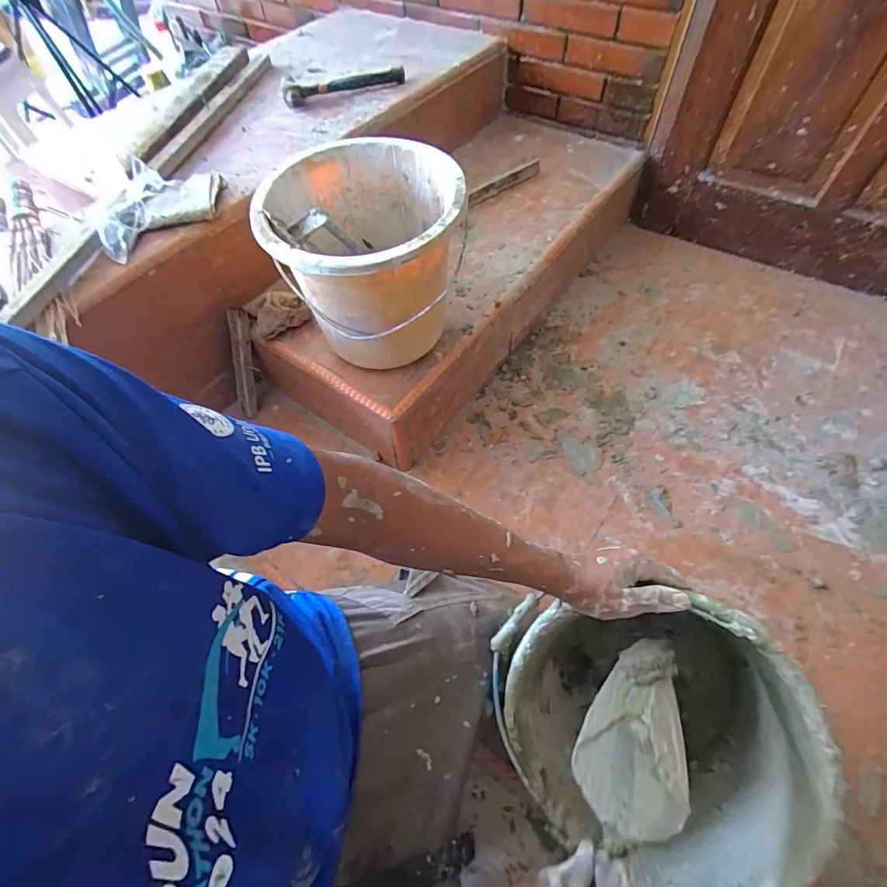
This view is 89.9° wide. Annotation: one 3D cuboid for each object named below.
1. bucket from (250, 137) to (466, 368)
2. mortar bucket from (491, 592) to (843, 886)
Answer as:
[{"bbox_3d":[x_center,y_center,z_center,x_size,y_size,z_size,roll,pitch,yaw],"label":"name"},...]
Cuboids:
[{"bbox_3d":[-0.116,-0.278,0.731,0.282,0.268,0.306,4,55,4],"label":"bucket"},{"bbox_3d":[0.234,0.303,0.530,0.308,0.218,0.267,-4,83,23],"label":"mortar bucket"}]

